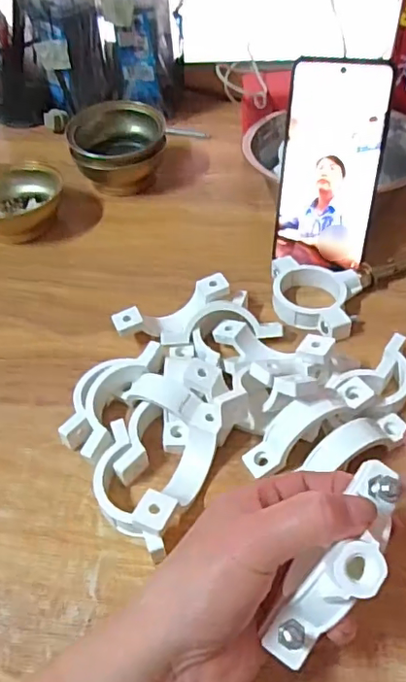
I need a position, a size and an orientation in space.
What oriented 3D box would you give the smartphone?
[{"bbox_3d":[0.099,-0.135,0.431,0.074,0.152,0.006,8,24,12],"label":"smartphone"}]

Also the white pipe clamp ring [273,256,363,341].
[{"bbox_3d":[0.083,-0.032,0.428,0.072,0.021,0.067,-2,46,2],"label":"white pipe clamp ring"}]

